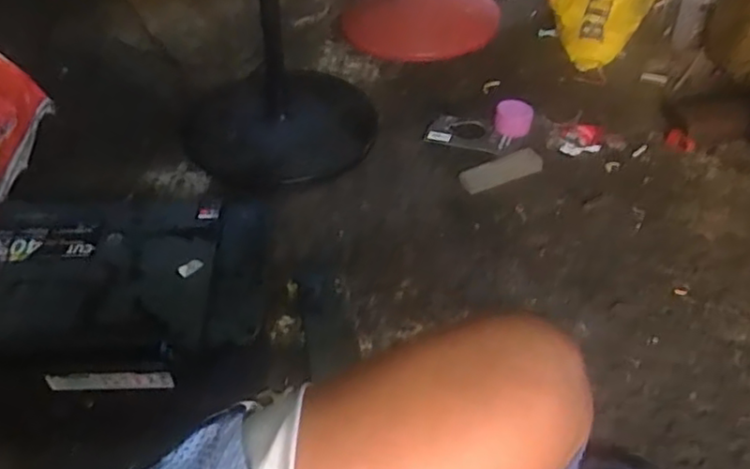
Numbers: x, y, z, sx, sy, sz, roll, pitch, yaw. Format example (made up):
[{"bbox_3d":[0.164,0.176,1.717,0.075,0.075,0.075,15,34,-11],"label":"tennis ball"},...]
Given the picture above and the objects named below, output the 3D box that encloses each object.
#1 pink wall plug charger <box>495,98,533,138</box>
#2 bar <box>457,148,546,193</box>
[{"bbox_3d":[0.276,-0.228,1.307,0.074,0.047,0.079,8,47,10],"label":"pink wall plug charger"},{"bbox_3d":[0.235,-0.118,1.205,0.158,0.015,0.055,-19,48,-15],"label":"bar"}]

